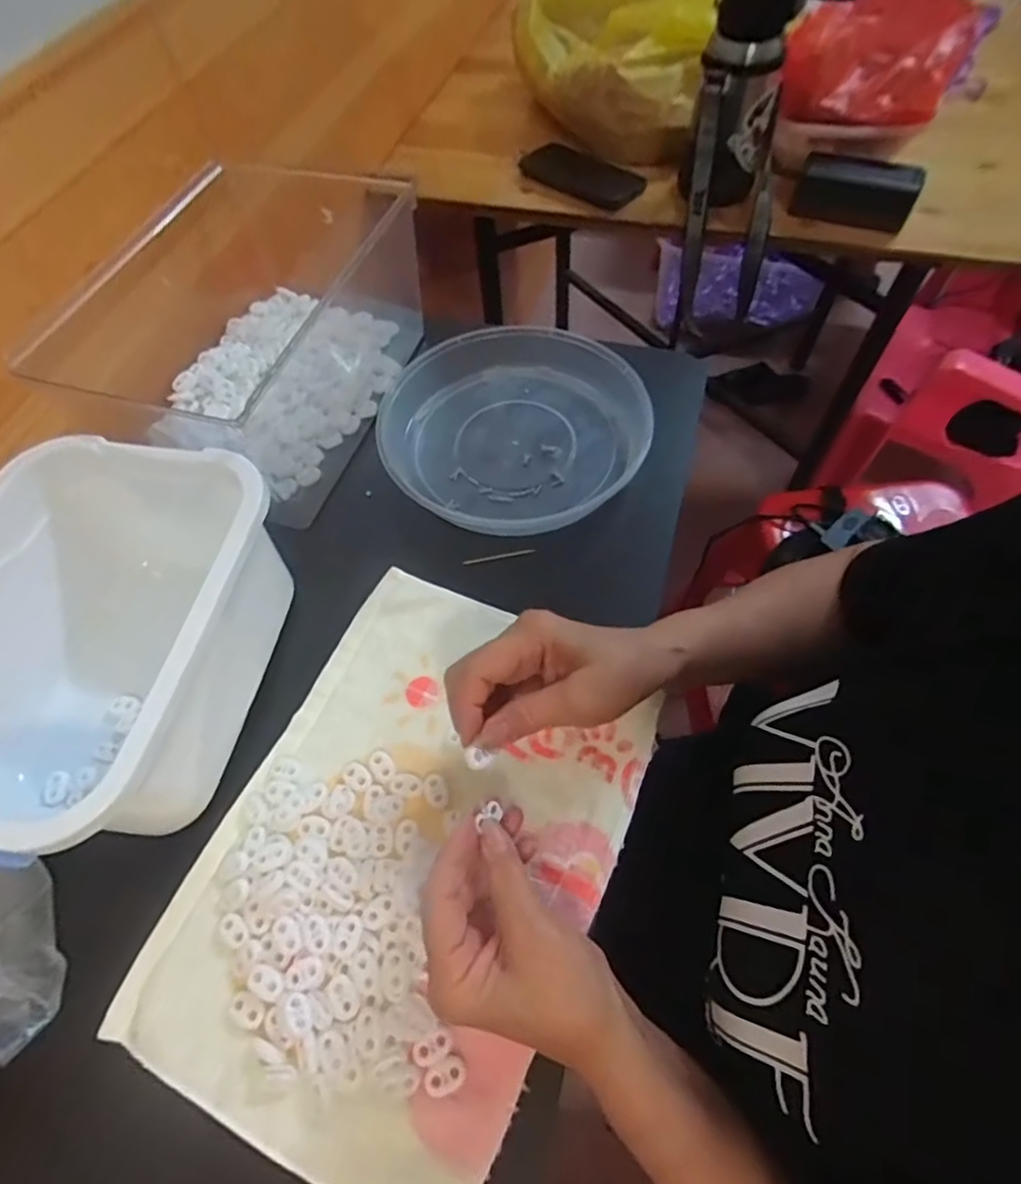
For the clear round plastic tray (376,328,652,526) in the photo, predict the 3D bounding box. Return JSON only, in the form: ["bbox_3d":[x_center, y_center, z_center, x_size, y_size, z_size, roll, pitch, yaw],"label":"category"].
[{"bbox_3d":[0.005,-0.149,0.537,0.236,0.048,0.216,-15,60,-4],"label":"clear round plastic tray"}]

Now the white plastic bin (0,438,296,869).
[{"bbox_3d":[-0.263,0.034,0.393,0.170,0.113,0.243,7,61,8],"label":"white plastic bin"}]

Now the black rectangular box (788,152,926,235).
[{"bbox_3d":[0.405,-0.471,0.698,0.126,0.052,0.055,21,64,14],"label":"black rectangular box"}]

